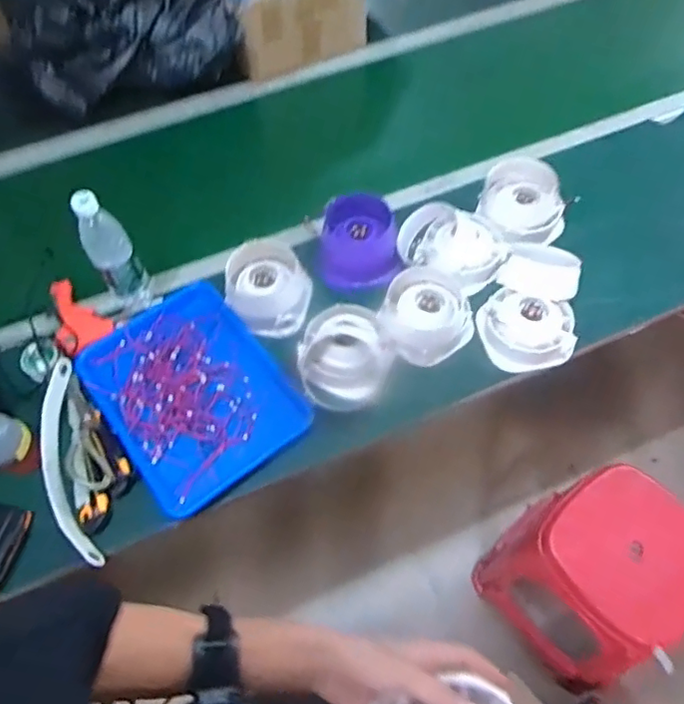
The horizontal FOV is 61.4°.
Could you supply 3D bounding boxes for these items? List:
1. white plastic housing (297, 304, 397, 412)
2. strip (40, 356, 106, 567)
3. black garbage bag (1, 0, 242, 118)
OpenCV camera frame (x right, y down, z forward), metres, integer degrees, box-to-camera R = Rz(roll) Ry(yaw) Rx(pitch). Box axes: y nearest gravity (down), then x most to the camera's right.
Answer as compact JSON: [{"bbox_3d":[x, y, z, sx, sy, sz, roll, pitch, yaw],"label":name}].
[{"bbox_3d":[0.006,0.005,0.908,0.141,0.071,0.154,-10,60,-3],"label":"white plastic housing"},{"bbox_3d":[-0.406,0.152,0.836,0.057,0.024,0.325,-18,60,-7],"label":"strip"},{"bbox_3d":[-0.458,-0.734,1.196,0.437,0.269,0.313,-13,60,-5],"label":"black garbage bag"}]

